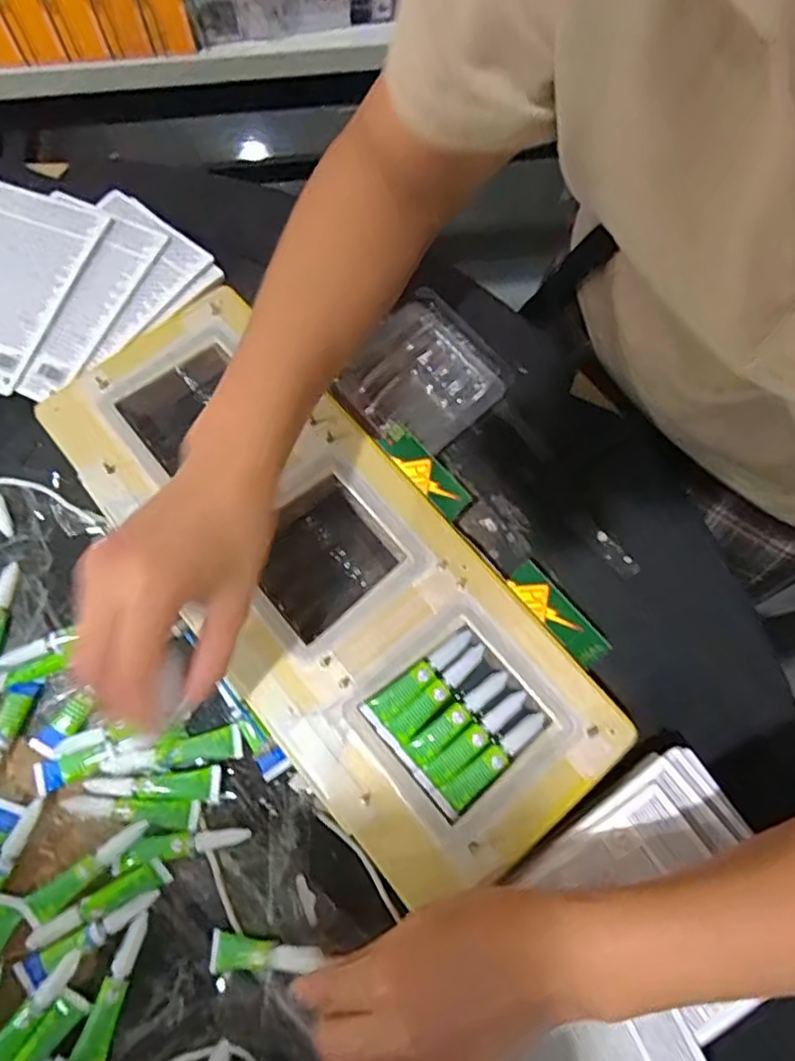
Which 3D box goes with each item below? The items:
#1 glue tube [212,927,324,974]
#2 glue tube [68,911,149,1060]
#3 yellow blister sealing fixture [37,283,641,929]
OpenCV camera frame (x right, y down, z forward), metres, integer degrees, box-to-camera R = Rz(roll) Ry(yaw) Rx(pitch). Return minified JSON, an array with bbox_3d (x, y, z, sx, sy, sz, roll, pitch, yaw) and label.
[{"bbox_3d":[-0.074,0.236,0.356,0.083,0.009,0.018,-19,69,30],"label":"glue tube"},{"bbox_3d":[-0.161,0.264,0.364,0.018,0.011,0.081,19,73,5],"label":"glue tube"},{"bbox_3d":[-0.055,0.023,0.427,0.167,0.034,0.422,-39,77,-13],"label":"yellow blister sealing fixture"}]

